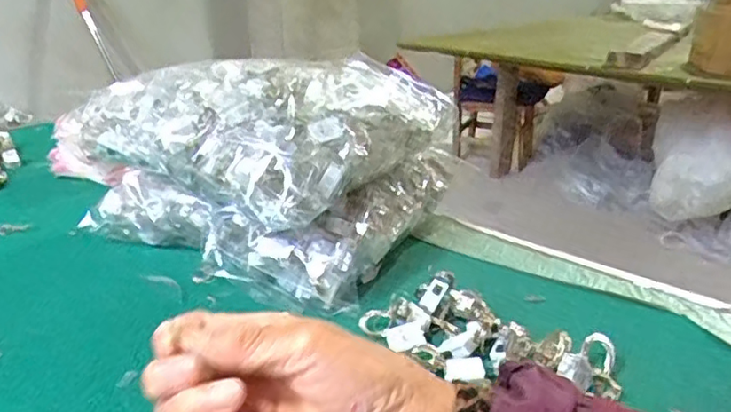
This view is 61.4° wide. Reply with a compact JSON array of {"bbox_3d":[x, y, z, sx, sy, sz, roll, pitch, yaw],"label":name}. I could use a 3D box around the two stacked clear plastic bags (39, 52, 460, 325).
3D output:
[{"bbox_3d":[-0.104,-0.047,0.622,0.305,0.180,0.256,12,26,25],"label":"two stacked clear plastic bags"}]

